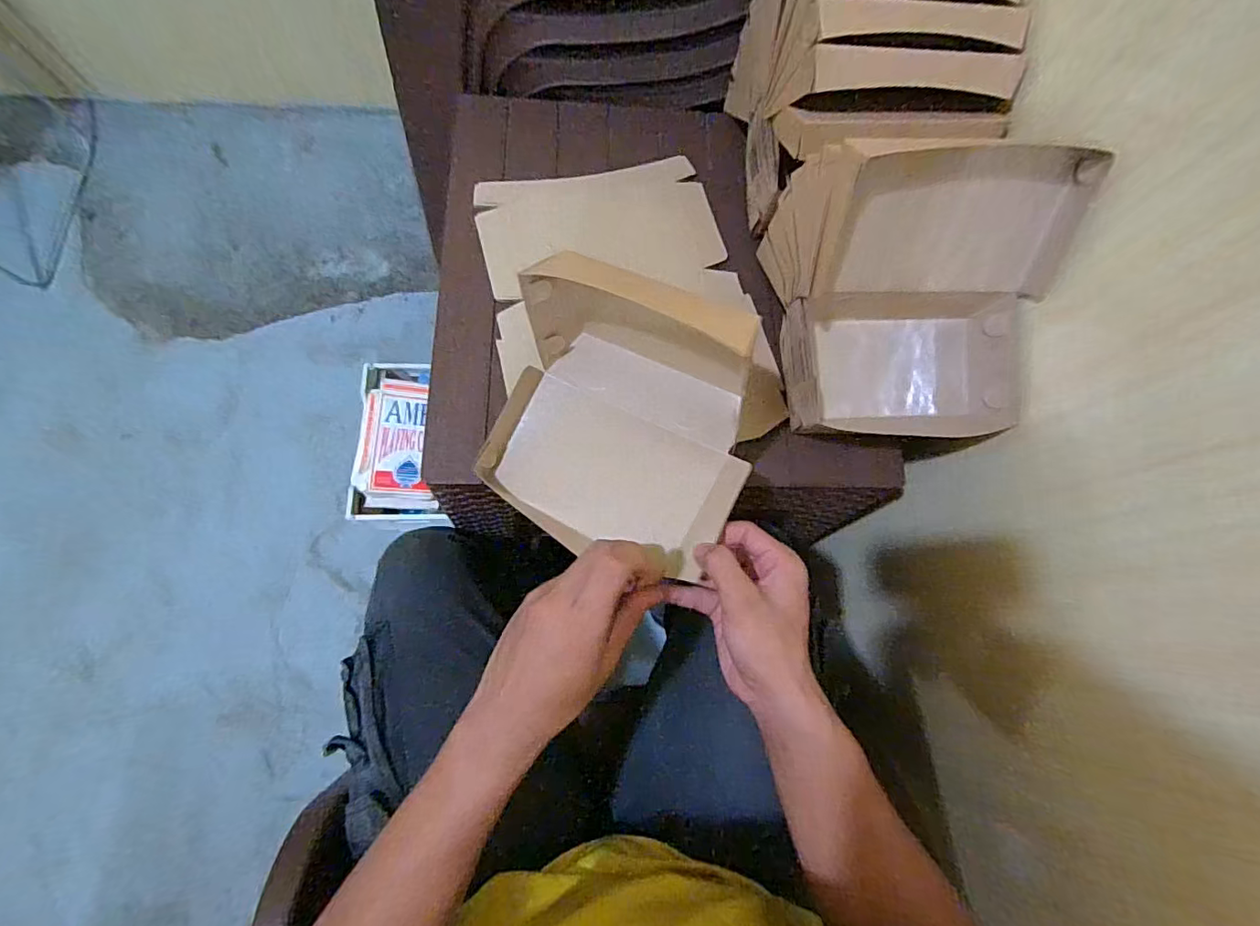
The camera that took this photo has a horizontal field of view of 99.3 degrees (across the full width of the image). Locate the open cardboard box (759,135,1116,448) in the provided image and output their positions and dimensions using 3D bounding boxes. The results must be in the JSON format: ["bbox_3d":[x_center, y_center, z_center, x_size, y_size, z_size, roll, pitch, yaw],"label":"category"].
[{"bbox_3d":[0.234,-0.143,0.438,0.198,0.161,0.206,4,73,-6],"label":"open cardboard box"}]

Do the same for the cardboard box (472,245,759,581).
[{"bbox_3d":[-0.008,-0.035,0.420,0.203,0.105,0.196,20,75,3],"label":"cardboard box"}]

